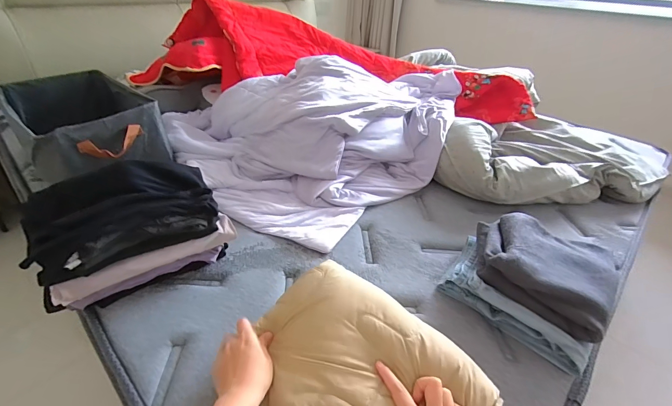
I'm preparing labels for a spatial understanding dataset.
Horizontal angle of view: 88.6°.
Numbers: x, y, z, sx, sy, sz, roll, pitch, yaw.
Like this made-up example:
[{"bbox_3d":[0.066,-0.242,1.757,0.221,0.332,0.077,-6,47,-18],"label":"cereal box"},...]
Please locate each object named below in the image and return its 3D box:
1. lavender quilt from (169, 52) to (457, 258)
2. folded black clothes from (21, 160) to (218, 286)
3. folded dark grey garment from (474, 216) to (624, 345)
[{"bbox_3d":[-0.034,-0.283,1.117,0.738,0.234,0.899,31,43,34],"label":"lavender quilt"},{"bbox_3d":[-0.381,0.008,0.626,0.284,0.085,0.199,-19,40,-29],"label":"folded black clothes"},{"bbox_3d":[0.385,0.098,0.643,0.234,0.073,0.248,21,38,25],"label":"folded dark grey garment"}]

